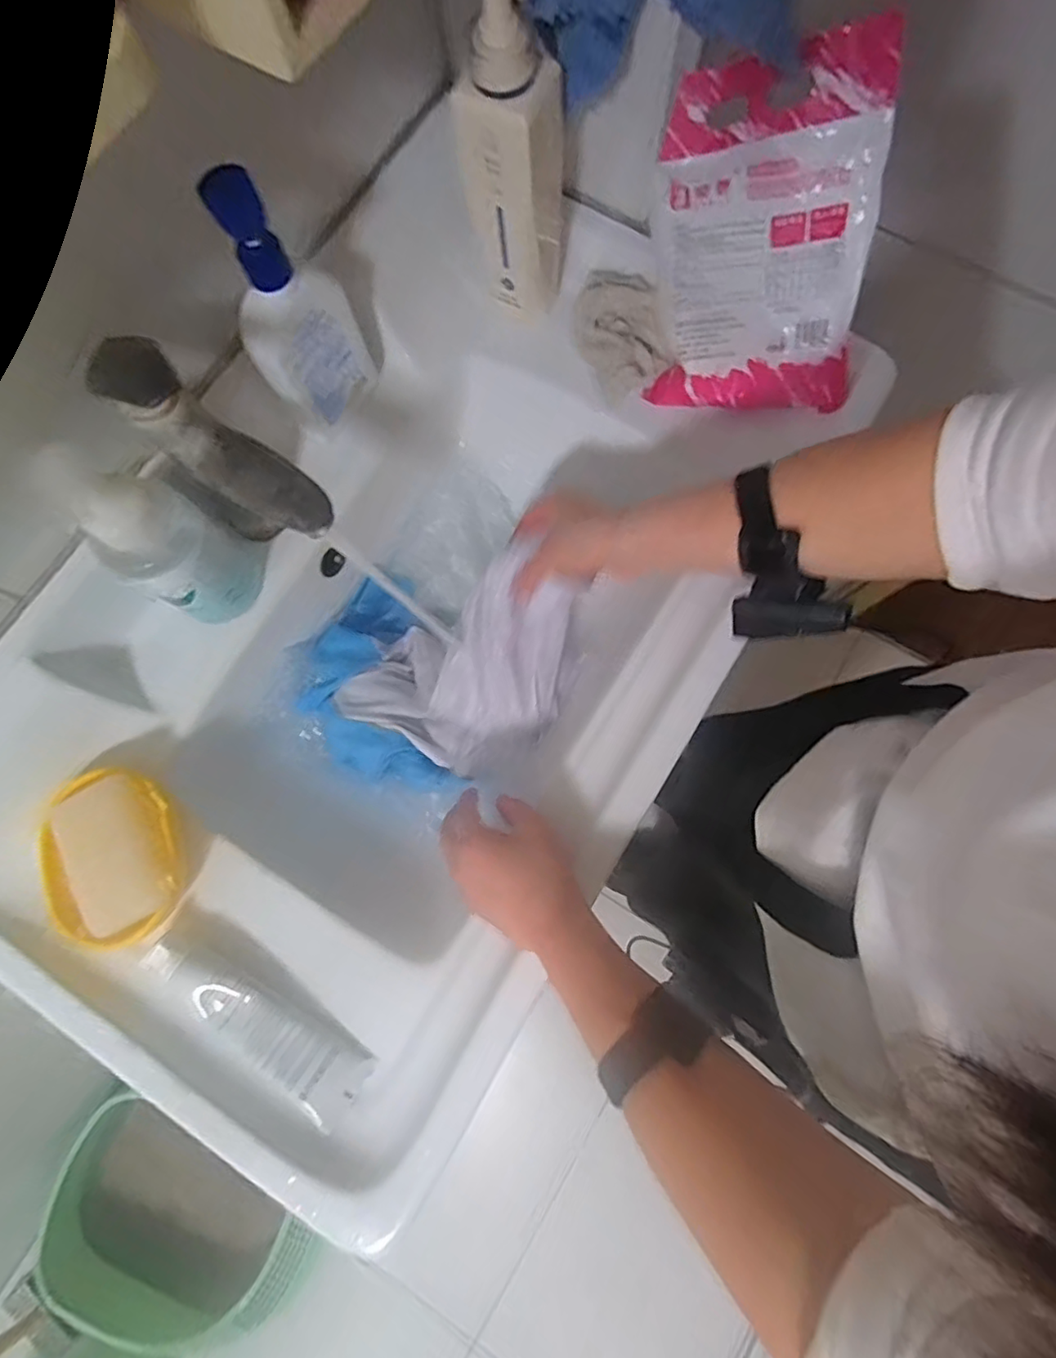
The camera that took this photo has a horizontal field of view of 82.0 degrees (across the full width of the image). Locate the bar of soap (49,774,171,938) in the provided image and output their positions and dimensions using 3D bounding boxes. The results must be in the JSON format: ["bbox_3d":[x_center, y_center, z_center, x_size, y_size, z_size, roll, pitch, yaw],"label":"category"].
[{"bbox_3d":[-0.296,0.122,0.431,0.054,0.025,0.101,-26,78,-4],"label":"bar of soap"}]

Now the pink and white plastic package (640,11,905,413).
[{"bbox_3d":[0.184,-0.343,0.481,0.171,0.041,0.233,7,120,12],"label":"pink and white plastic package"}]

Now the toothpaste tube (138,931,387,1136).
[{"bbox_3d":[-0.199,0.252,0.444,0.178,0.032,0.048,32,80,8],"label":"toothpaste tube"}]

